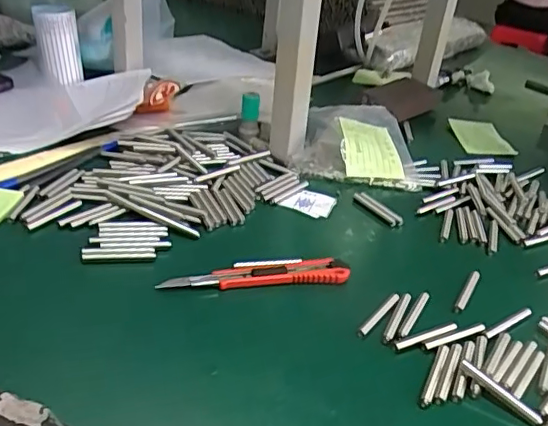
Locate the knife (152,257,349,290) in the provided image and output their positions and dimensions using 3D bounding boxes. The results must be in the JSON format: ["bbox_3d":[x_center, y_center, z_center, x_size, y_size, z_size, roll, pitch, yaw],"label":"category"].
[{"bbox_3d":[-0.014,0.049,0.458,0.151,0.012,0.022,0,31,-11],"label":"knife"}]

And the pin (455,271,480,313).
[{"bbox_3d":[0.163,0.064,0.471,0.008,0.004,0.064,22,33,24],"label":"pin"}]

